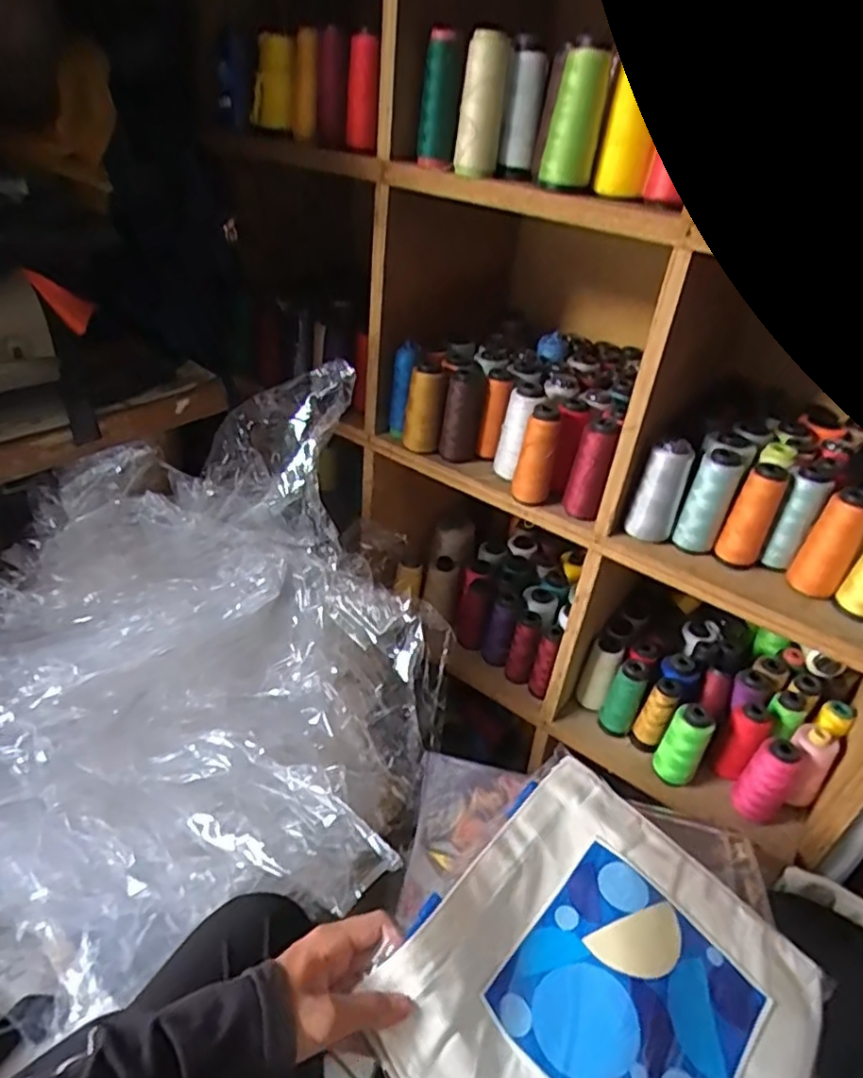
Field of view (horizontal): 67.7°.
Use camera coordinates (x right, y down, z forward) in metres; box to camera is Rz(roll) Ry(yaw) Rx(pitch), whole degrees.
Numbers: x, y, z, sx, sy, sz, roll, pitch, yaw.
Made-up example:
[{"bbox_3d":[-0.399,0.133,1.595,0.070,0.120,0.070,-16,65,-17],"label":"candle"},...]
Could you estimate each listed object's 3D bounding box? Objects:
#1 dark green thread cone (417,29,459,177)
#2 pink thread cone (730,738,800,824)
[{"bbox_3d":[0.006,-0.422,0.622,0.031,0.109,0.038,2,35,-8],"label":"dark green thread cone"},{"bbox_3d":[0.400,0.288,0.768,0.052,0.101,0.049,33,42,33],"label":"pink thread cone"}]

